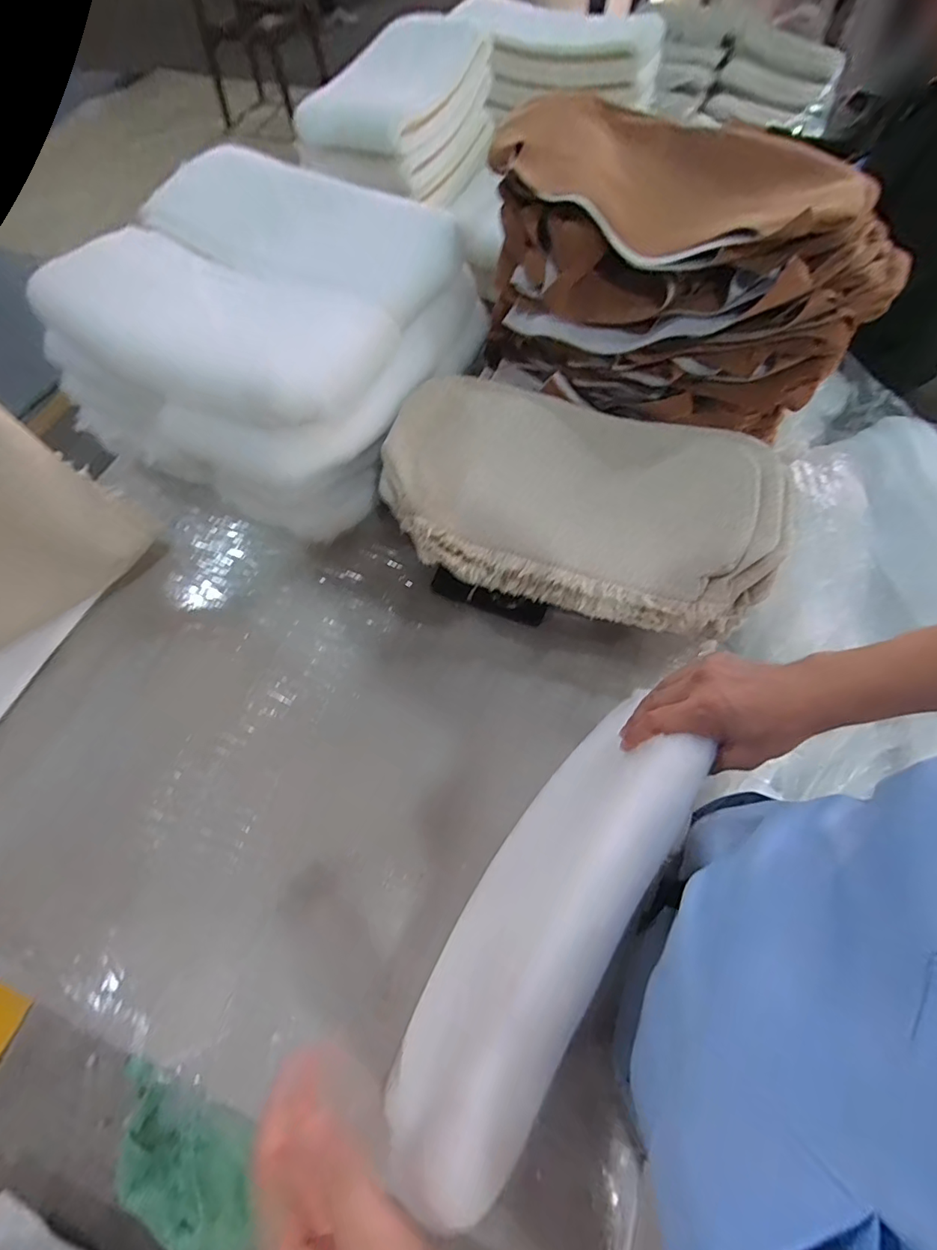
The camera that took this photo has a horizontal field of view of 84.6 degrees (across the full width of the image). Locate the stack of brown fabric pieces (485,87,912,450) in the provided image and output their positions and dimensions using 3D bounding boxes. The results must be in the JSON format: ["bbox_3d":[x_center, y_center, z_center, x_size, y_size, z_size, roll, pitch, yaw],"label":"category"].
[{"bbox_3d":[0.279,-0.470,0.694,0.507,0.233,0.307,16,65,10],"label":"stack of brown fabric pieces"}]

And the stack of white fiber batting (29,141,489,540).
[{"bbox_3d":[-0.268,-0.398,0.749,0.469,0.254,0.445,23,66,13],"label":"stack of white fiber batting"}]

